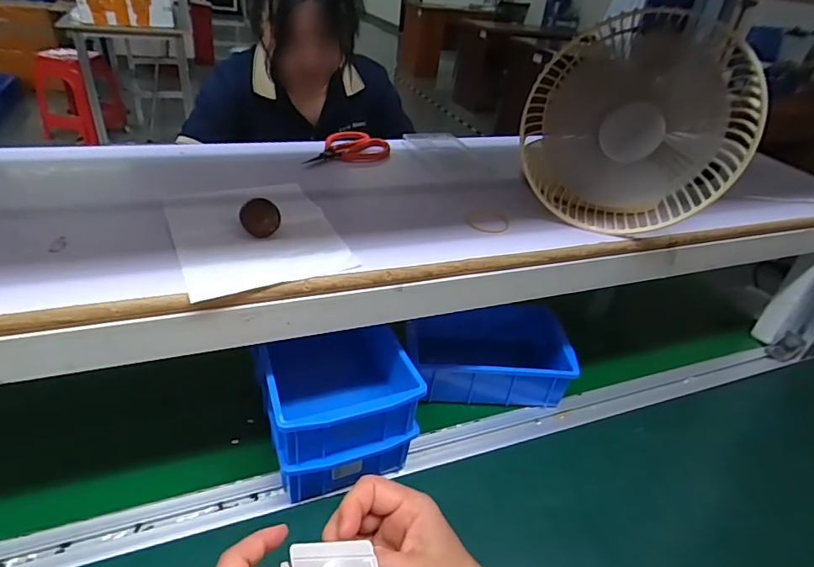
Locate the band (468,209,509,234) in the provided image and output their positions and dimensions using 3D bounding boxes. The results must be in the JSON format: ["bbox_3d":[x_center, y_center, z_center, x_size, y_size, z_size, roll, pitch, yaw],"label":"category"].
[{"bbox_3d":[0.083,-0.064,0.490,0.041,0.008,0.036,12,34,7],"label":"band"}]

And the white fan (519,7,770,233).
[{"bbox_3d":[0.214,-0.143,0.472,0.197,0.196,0.074,16,35,12],"label":"white fan"}]

